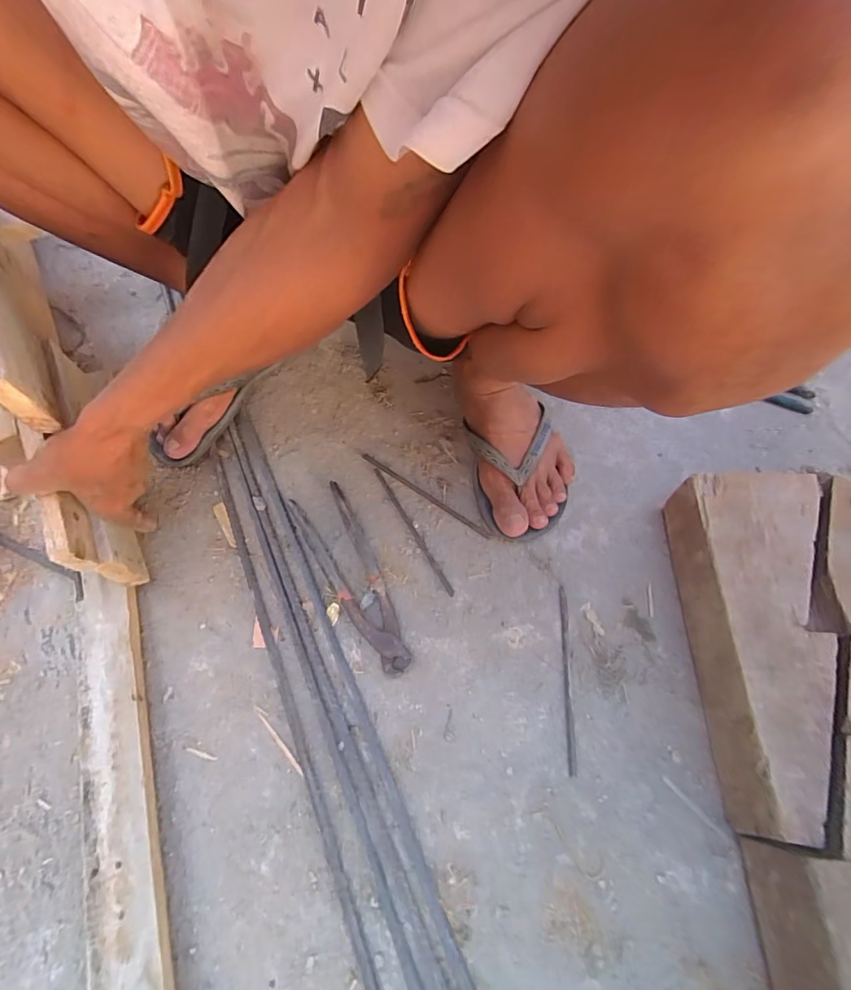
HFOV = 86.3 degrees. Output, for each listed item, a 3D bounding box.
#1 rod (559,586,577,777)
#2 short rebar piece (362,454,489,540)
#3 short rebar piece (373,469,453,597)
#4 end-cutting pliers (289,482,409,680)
[{"bbox_3d":[0.137,0.172,0.438,0.008,0.005,0.169,4,63,2],"label":"rod"},{"bbox_3d":[-0.002,-0.002,0.529,0.178,0.004,0.009,33,67,16],"label":"short rebar piece"},{"bbox_3d":[-0.016,0.038,0.506,0.007,0.004,0.172,-27,66,-13],"label":"short rebar piece"},{"bbox_3d":[-0.073,0.083,0.472,0.061,0.017,0.213,-28,66,-13],"label":"end-cutting pliers"}]

